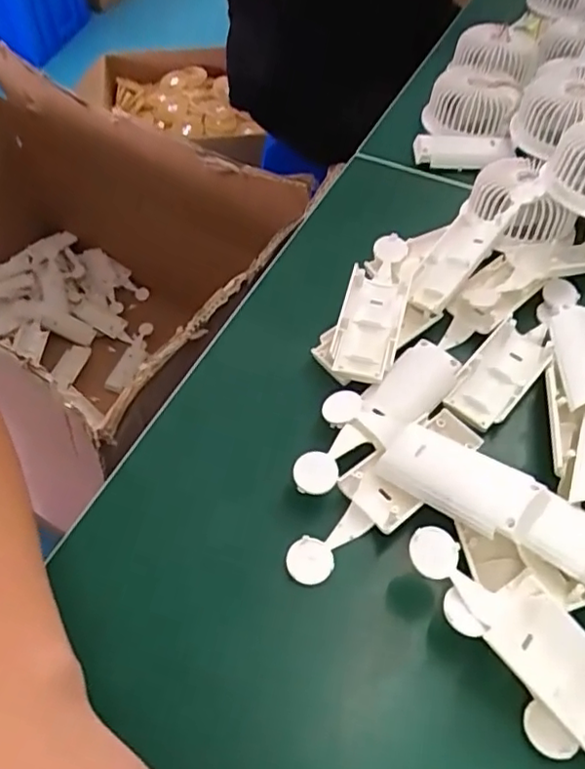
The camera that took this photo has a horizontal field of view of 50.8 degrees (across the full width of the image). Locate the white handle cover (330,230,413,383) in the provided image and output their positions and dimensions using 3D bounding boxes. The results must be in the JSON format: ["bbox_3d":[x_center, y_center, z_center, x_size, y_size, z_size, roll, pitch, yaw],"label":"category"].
[{"bbox_3d":[0.056,-0.056,0.412,0.040,0.018,0.134,14,55,7],"label":"white handle cover"}]

